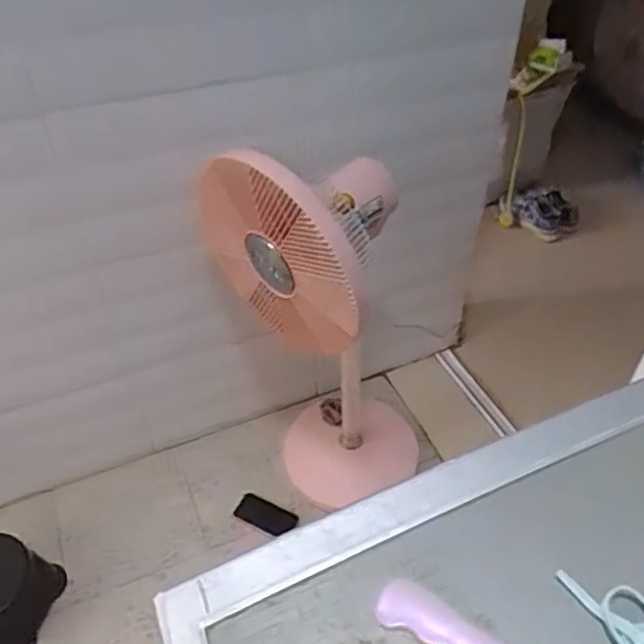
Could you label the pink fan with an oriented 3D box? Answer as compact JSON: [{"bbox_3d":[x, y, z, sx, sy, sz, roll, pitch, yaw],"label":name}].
[{"bbox_3d":[0.005,0.025,1.215,0.357,0.845,0.287,33,53,30],"label":"pink fan"}]

